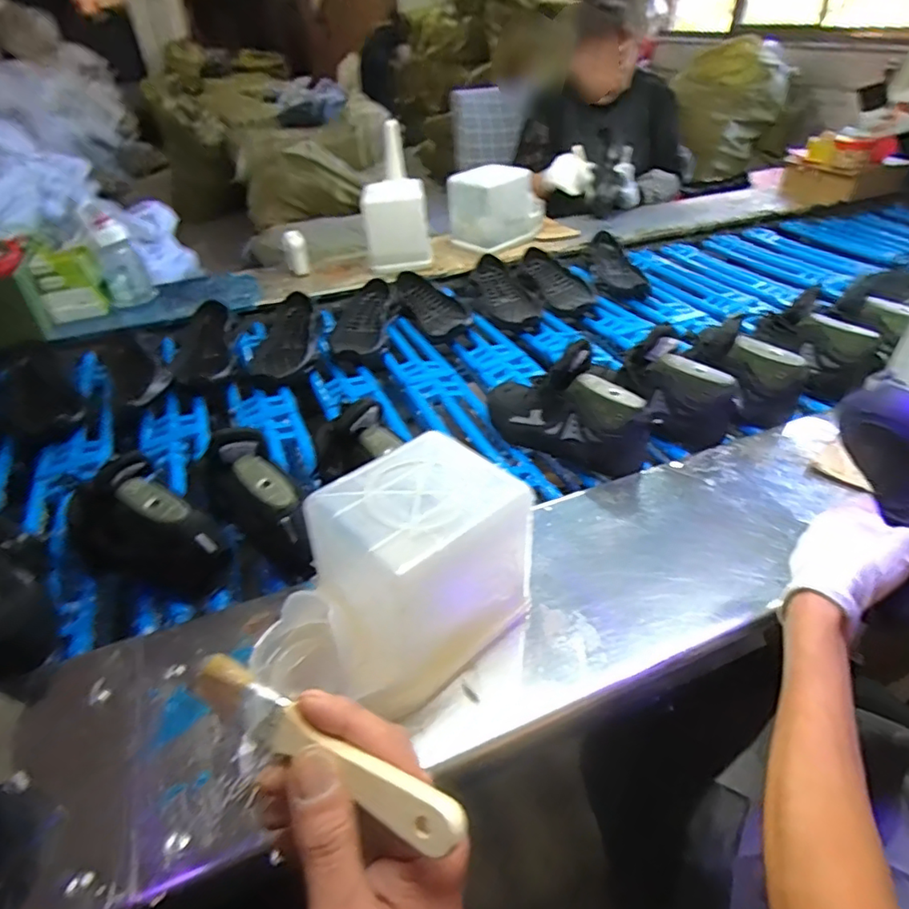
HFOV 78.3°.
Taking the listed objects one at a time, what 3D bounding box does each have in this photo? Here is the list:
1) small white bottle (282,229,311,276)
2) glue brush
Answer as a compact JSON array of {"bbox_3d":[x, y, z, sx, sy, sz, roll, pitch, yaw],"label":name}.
[{"bbox_3d":[-0.355,-0.450,1.254,0.051,0.090,0.051,-11,38,-11],"label":"small white bottle"},{"bbox_3d":[-0.066,0.136,0.262,0.159,0.014,0.020,14,40,29],"label":"glue brush"}]

